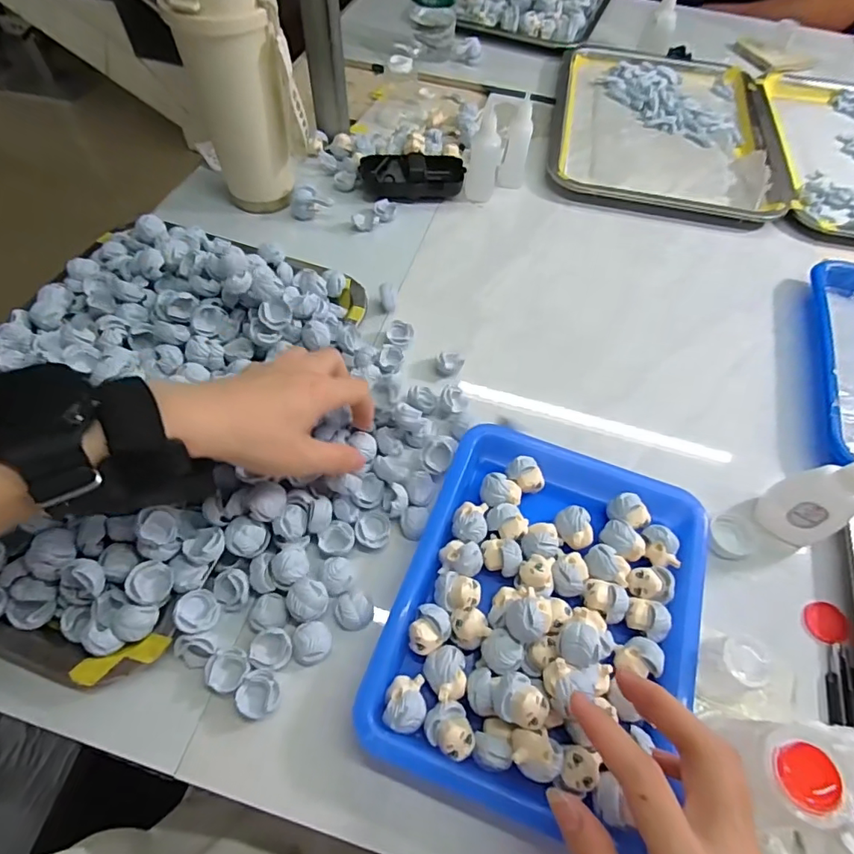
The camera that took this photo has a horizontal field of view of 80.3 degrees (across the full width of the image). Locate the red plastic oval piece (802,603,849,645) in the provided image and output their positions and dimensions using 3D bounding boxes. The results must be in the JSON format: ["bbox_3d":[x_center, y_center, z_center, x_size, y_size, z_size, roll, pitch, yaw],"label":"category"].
[{"bbox_3d":[0.261,0.127,0.331,0.023,0.006,0.025,17,60,9],"label":"red plastic oval piece"}]

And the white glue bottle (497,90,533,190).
[{"bbox_3d":[0.097,-0.305,0.547,0.028,0.086,0.024,9,58,3],"label":"white glue bottle"}]

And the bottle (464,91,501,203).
[{"bbox_3d":[0.060,-0.285,0.529,0.031,0.091,0.027,16,59,8],"label":"bottle"}]

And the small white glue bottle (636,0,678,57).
[{"bbox_3d":[0.329,-0.567,0.709,0.043,0.080,0.028,17,59,8],"label":"small white glue bottle"}]

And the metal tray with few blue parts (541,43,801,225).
[{"bbox_3d":[0.303,-0.389,0.647,0.272,0.023,0.352,11,58,4],"label":"metal tray with few blue parts"}]

